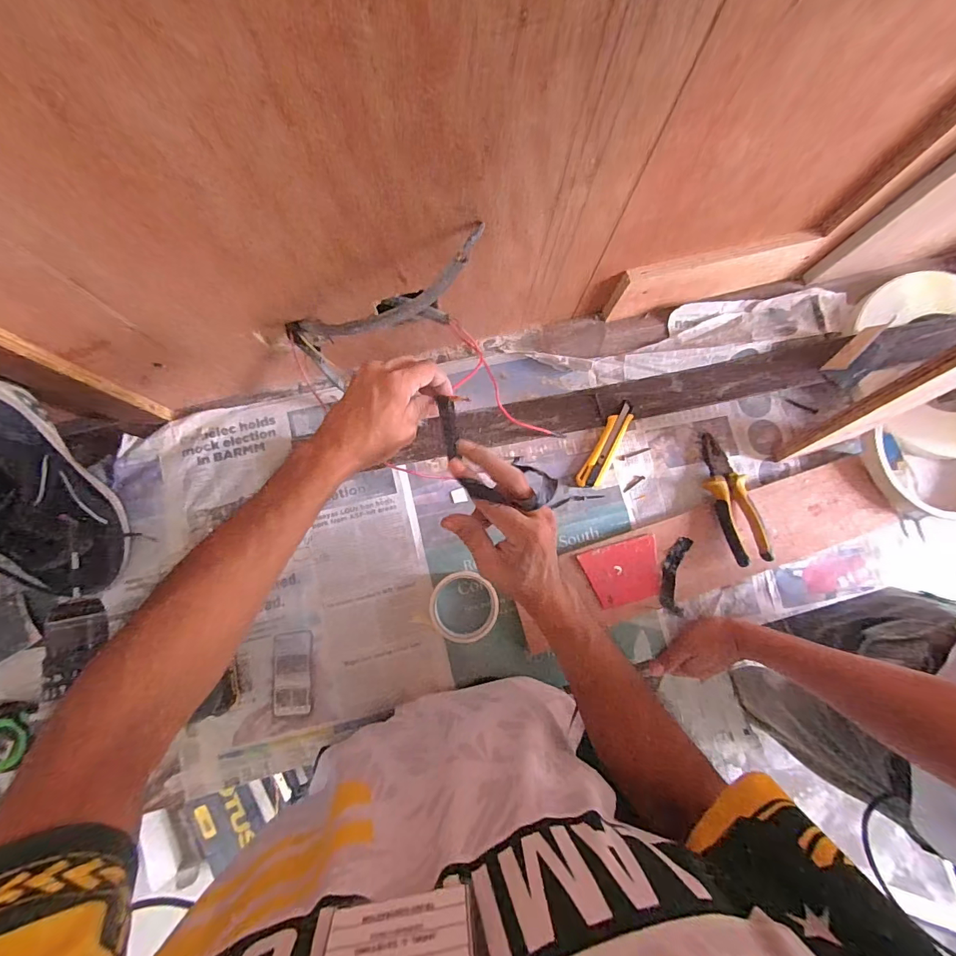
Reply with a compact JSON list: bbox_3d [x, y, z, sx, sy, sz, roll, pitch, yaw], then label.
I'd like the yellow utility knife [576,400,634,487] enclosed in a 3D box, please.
[{"bbox_3d":[0.189,-0.048,0.630,0.033,0.010,0.143,29,81,2],"label":"yellow utility knife"}]

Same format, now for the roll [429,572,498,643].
[{"bbox_3d":[-0.019,0.173,0.578,0.090,0.016,0.091,0,81,-3],"label":"roll"}]

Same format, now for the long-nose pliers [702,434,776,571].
[{"bbox_3d":[0.363,0.026,0.616,0.060,0.015,0.189,-14,73,4],"label":"long-nose pliers"}]

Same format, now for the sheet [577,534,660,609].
[{"bbox_3d":[0.202,0.132,0.598,0.109,0.006,0.080,-13,84,-10],"label":"sheet"}]

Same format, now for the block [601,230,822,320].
[{"bbox_3d":[0.342,-0.292,0.629,0.299,0.113,0.022,-13,82,-5],"label":"block"}]

